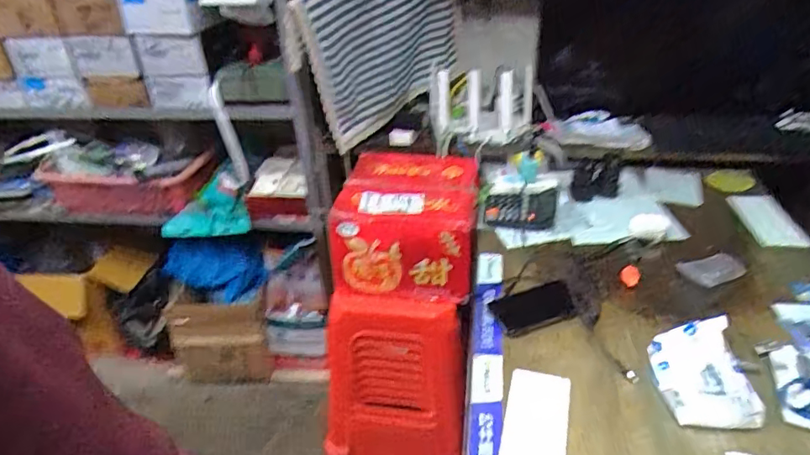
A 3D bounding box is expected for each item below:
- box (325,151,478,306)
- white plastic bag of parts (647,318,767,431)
[{"bbox_3d":[0.010,-0.028,1.190,0.281,0.171,0.349,3,32,9],"label":"box"},{"bbox_3d":[0.377,0.178,0.657,0.104,0.068,0.118,0,32,5],"label":"white plastic bag of parts"}]

